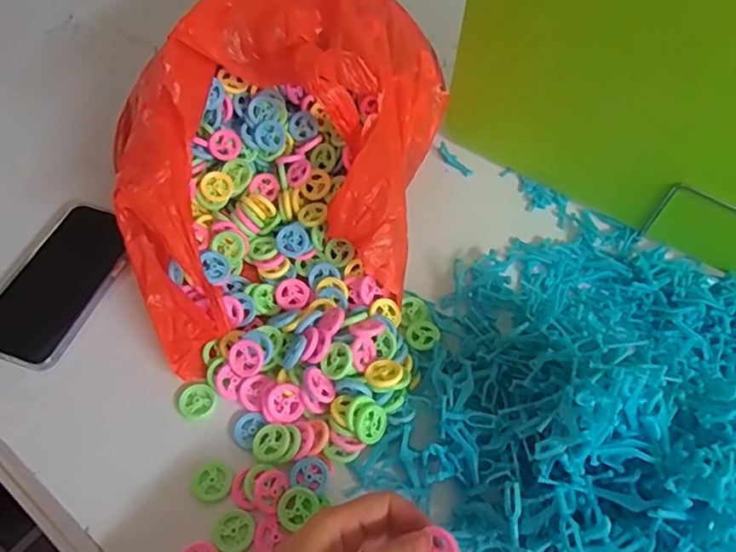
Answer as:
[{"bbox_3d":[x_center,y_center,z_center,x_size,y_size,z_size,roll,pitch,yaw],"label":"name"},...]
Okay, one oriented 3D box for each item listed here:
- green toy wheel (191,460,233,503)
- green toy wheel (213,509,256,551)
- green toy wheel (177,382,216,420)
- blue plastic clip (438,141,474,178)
[{"bbox_3d":[-0.116,0.153,0.398,0.028,0.004,0.029,2,55,-3],"label":"green toy wheel"},{"bbox_3d":[-0.095,0.182,0.382,0.028,0.004,0.028,2,55,-3],"label":"green toy wheel"},{"bbox_3d":[-0.138,0.101,0.432,0.030,0.004,0.029,2,55,-3],"label":"green toy wheel"},{"bbox_3d":[0.096,-0.128,0.595,0.016,0.004,0.050,-40,79,-25],"label":"blue plastic clip"}]

